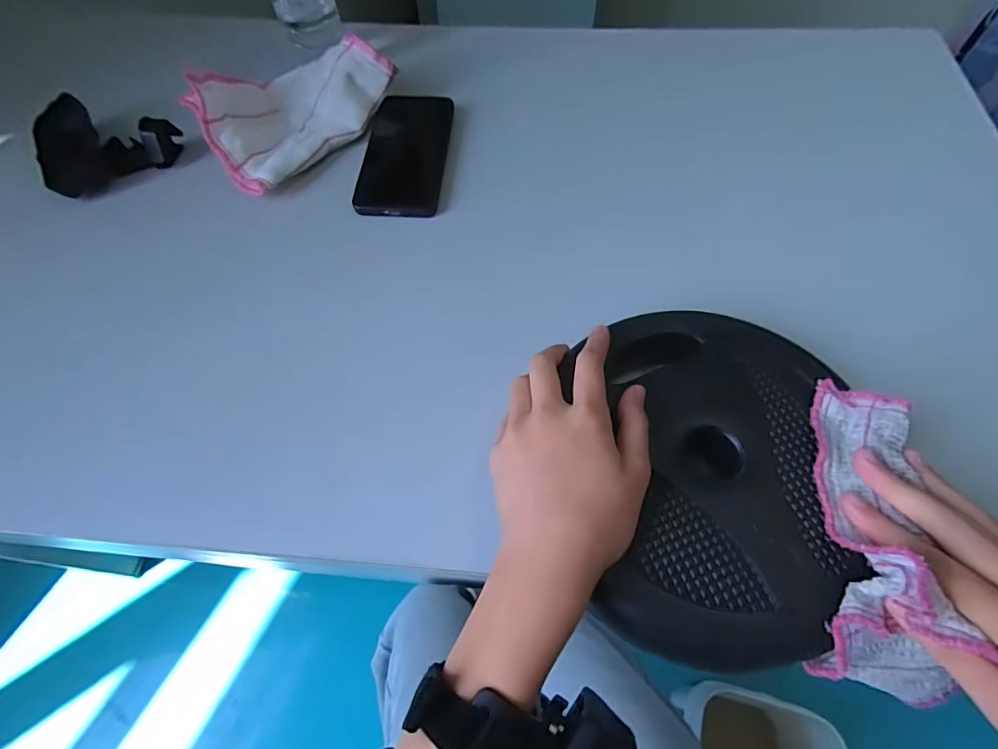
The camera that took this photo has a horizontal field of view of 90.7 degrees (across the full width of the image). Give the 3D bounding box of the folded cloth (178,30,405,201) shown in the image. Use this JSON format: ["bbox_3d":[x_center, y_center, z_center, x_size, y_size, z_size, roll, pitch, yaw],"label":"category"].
[{"bbox_3d":[-0.193,-0.250,0.451,0.107,0.054,0.165,35,67,18],"label":"folded cloth"}]

